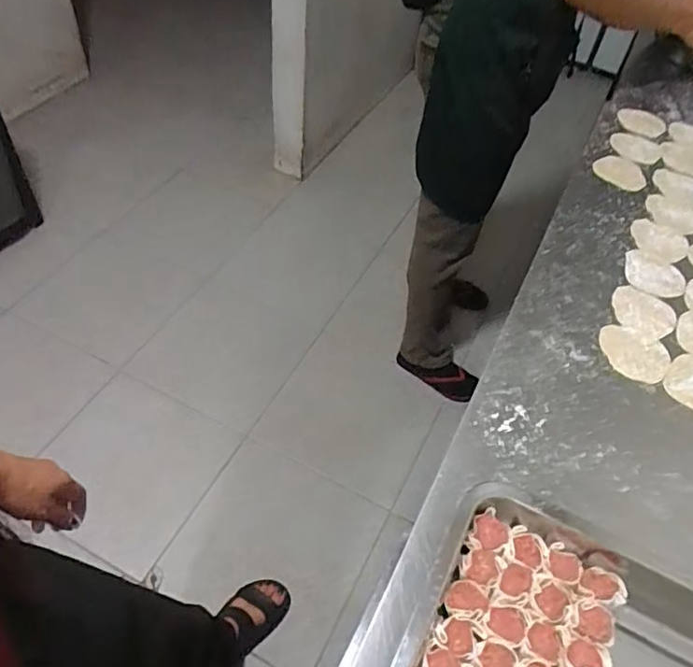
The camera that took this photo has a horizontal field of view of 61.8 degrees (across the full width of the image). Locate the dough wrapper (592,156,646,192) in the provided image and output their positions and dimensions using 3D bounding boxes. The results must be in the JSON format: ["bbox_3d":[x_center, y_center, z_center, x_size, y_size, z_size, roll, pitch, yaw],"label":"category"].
[{"bbox_3d":[0.408,-0.240,0.861,0.075,0.007,0.075,21,54,10],"label":"dough wrapper"}]

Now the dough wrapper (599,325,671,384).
[{"bbox_3d":[0.324,0.023,0.652,0.077,0.004,0.066,25,55,13],"label":"dough wrapper"}]

